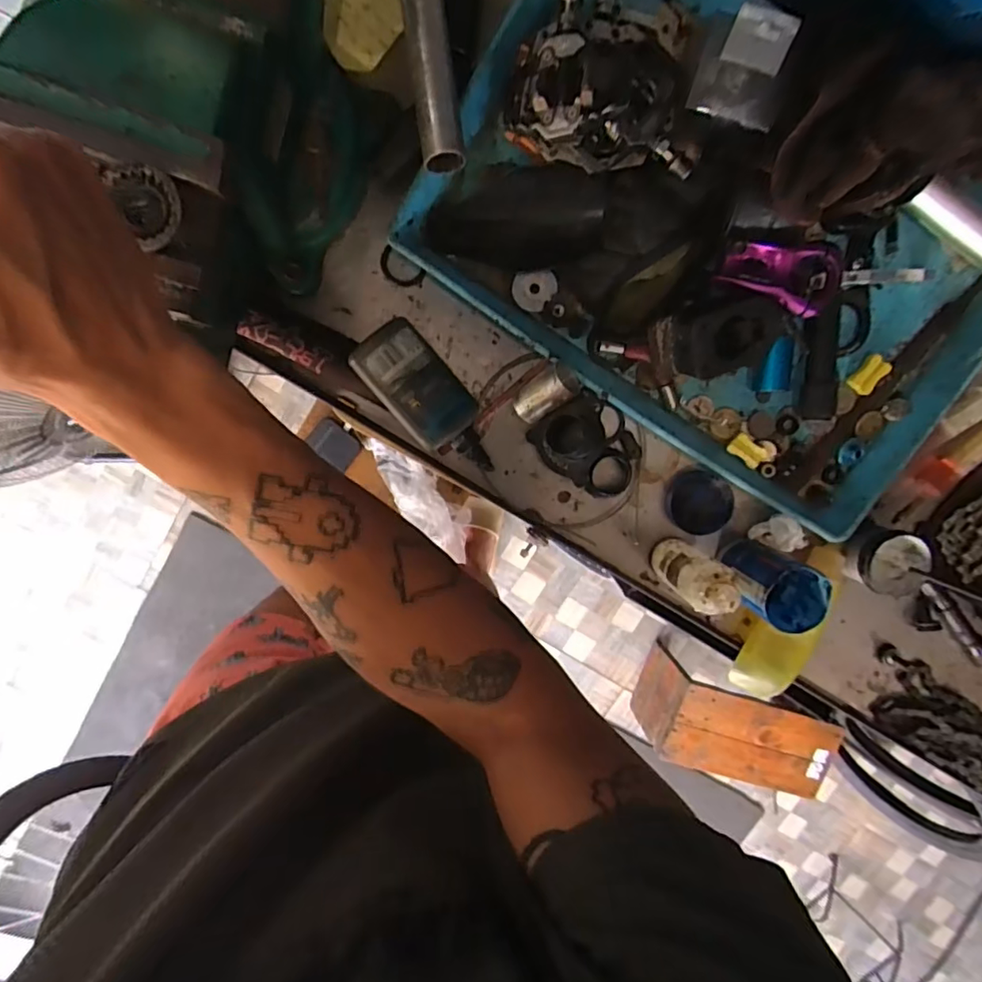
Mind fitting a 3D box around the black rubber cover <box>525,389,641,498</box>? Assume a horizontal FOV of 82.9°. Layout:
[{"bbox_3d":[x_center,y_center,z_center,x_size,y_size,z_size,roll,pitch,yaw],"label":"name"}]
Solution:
[{"bbox_3d":[0.086,-0.040,0.474,0.095,0.024,0.071,33,97,-7],"label":"black rubber cover"}]

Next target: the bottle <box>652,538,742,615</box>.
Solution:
[{"bbox_3d":[0.161,0.066,0.447,0.031,0.114,0.038,39,96,-7],"label":"bottle"}]

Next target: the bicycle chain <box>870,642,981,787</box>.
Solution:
[{"bbox_3d":[0.432,0.223,0.532,0.197,0.023,0.070,36,97,-7],"label":"bicycle chain"}]

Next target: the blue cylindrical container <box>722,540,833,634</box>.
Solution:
[{"bbox_3d":[0.232,0.078,0.457,0.058,0.072,0.051,29,97,-6],"label":"blue cylindrical container"}]

